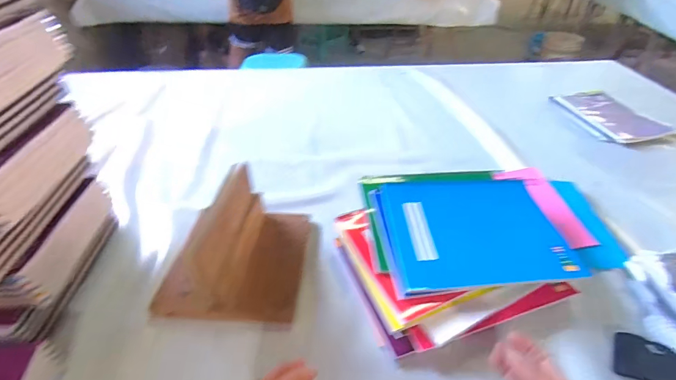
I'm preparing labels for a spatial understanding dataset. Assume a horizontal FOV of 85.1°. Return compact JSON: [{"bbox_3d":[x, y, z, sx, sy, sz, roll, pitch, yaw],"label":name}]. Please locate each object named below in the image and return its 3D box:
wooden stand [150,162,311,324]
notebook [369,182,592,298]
[{"bbox_3d":[-0.151,0.070,0.546,0.196,0.122,0.210,3,39,5],"label":"wooden stand"},{"bbox_3d":[0.196,0.056,0.565,0.259,0.018,0.211,-4,40,-5],"label":"notebook"}]

